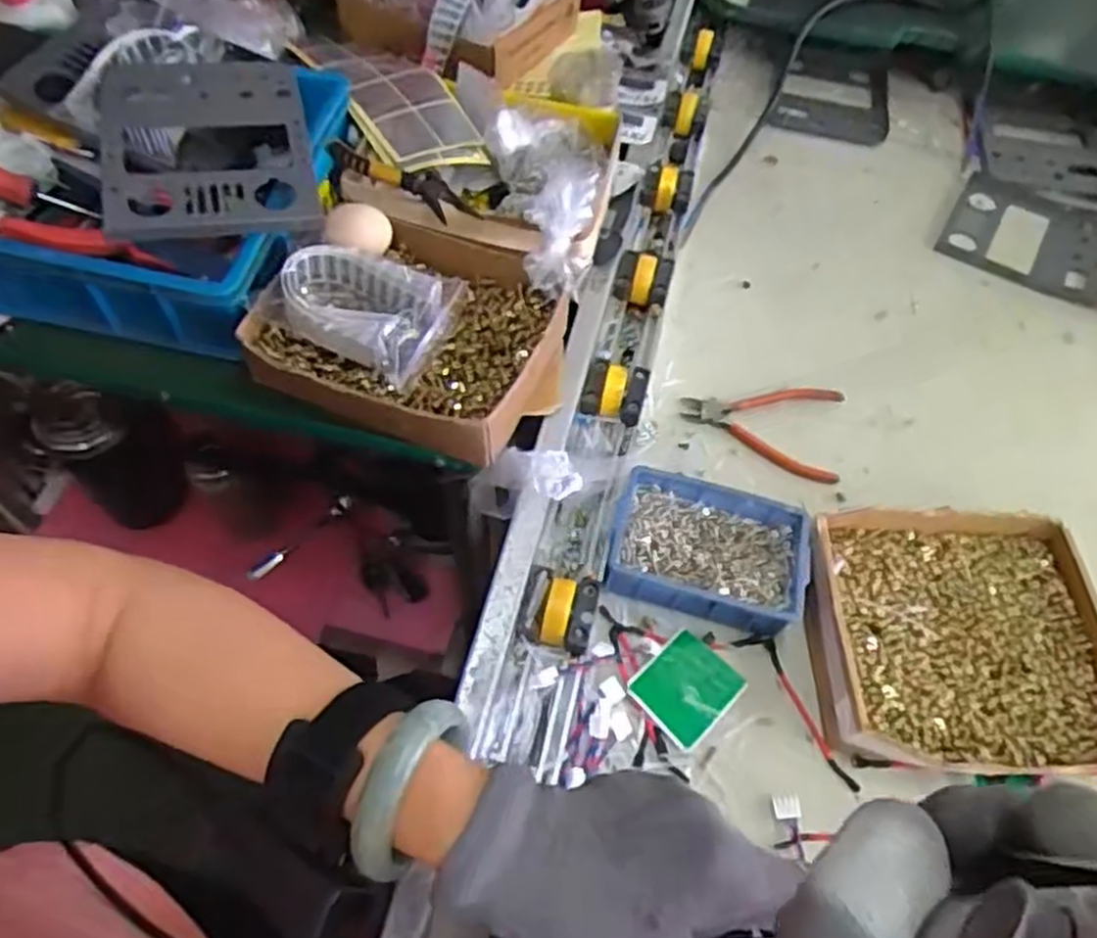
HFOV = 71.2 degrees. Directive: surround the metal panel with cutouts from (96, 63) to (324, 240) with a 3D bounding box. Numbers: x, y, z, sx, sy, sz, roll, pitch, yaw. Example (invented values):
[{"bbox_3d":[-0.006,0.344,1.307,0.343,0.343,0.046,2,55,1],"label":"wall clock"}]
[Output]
[{"bbox_3d":[-0.271,-0.257,0.611,0.154,0.034,0.192,-13,59,-11],"label":"metal panel with cutouts"}]

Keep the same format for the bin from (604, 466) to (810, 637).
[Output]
[{"bbox_3d":[0.125,0.066,0.612,0.149,0.048,0.101,14,58,5],"label":"bin"}]

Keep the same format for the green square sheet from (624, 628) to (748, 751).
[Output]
[{"bbox_3d":[0.102,0.163,0.572,0.063,0.006,0.073,40,62,21],"label":"green square sheet"}]

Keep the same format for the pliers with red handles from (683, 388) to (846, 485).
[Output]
[{"bbox_3d":[0.197,-0.047,0.714,0.146,0.008,0.096,14,58,5],"label":"pliers with red handles"}]

